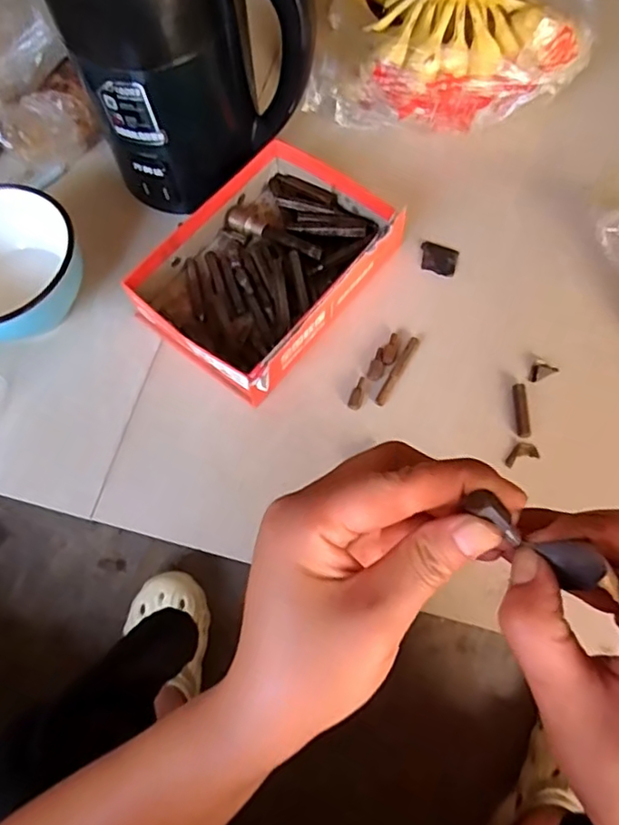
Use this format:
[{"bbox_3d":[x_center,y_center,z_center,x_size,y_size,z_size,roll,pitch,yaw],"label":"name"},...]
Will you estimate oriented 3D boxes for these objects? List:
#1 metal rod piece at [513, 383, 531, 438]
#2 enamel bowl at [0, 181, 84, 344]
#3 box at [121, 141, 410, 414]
[{"bbox_3d":[0.176,-0.002,0.498,0.010,0.008,0.047,-1,69,1],"label":"metal rod piece"},{"bbox_3d":[-0.265,-0.117,0.529,0.127,0.079,0.126,-1,69,2],"label":"enamel bowl"},{"bbox_3d":[-0.035,-0.135,0.536,0.159,0.049,0.222,37,75,14],"label":"box"}]

